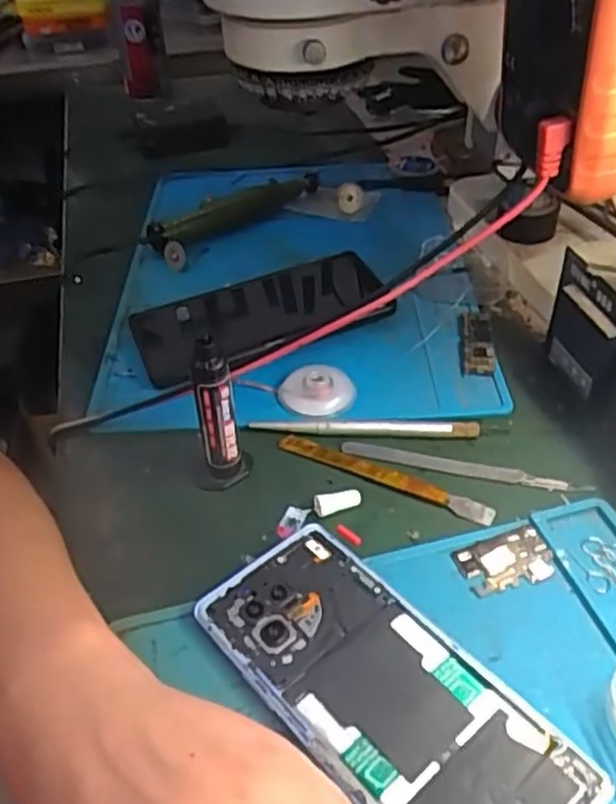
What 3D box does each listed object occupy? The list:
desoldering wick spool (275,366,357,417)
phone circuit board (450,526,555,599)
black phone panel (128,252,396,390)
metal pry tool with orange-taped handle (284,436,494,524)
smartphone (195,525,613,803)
[{"bbox_3d":[0.005,-0.007,0.434,0.042,0.011,0.042,-3,41,2],"label":"desoldering wick spool"},{"bbox_3d":[0.093,0.074,0.337,0.045,0.004,0.027,-16,42,-13],"label":"phone circuit board"},{"bbox_3d":[-0.031,-0.060,0.489,0.167,0.016,0.074,-17,42,-14],"label":"black phone panel"},{"bbox_3d":[0.040,0.037,0.383,0.120,0.004,0.011,18,46,24],"label":"metal pry tool with orange-taped handle"},{"bbox_3d":[0.030,0.115,0.288,0.073,0.011,0.163,-31,47,-27],"label":"smartphone"}]

